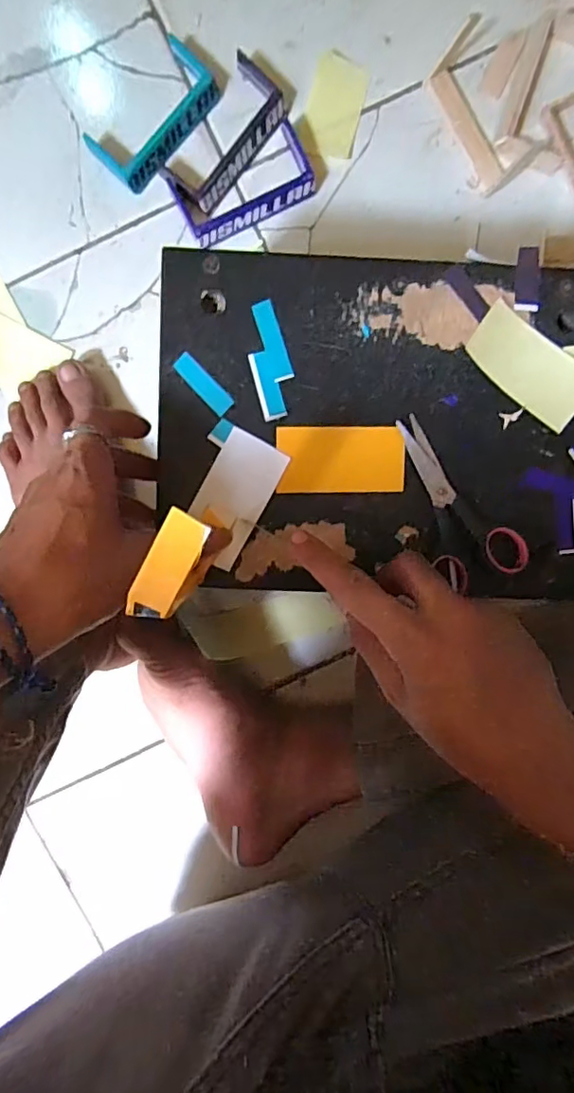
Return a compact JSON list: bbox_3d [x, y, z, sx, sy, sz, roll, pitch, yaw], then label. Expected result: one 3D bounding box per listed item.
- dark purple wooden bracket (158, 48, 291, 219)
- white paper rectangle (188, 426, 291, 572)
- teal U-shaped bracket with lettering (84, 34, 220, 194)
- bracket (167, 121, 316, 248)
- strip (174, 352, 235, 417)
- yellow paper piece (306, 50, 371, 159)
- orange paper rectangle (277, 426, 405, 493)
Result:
[{"bbox_3d":[-0.047,-0.326,0.439,0.052,0.015,0.110,39,92,-4],"label":"dark purple wooden bracket"},{"bbox_3d":[-0.033,-0.029,0.337,0.040,0.004,0.078,29,93,-6],"label":"white paper rectangle"},{"bbox_3d":[-0.103,-0.342,0.436,0.056,0.019,0.113,41,92,-4],"label":"teal U-shaped bracket with lettering"},{"bbox_3d":[-0.033,-0.288,0.442,0.110,0.018,0.057,-27,95,0],"label":"bracket"},{"bbox_3d":[-0.050,-0.097,0.331,0.013,0.004,0.041,-43,95,2],"label":"strip"},{"bbox_3d":[0.040,-0.354,0.443,0.042,0.004,0.073,14,94,-3],"label":"yellow paper piece"},{"bbox_3d":[0.033,-0.053,0.336,0.075,0.005,0.039,-1,94,-2],"label":"orange paper rectangle"}]

